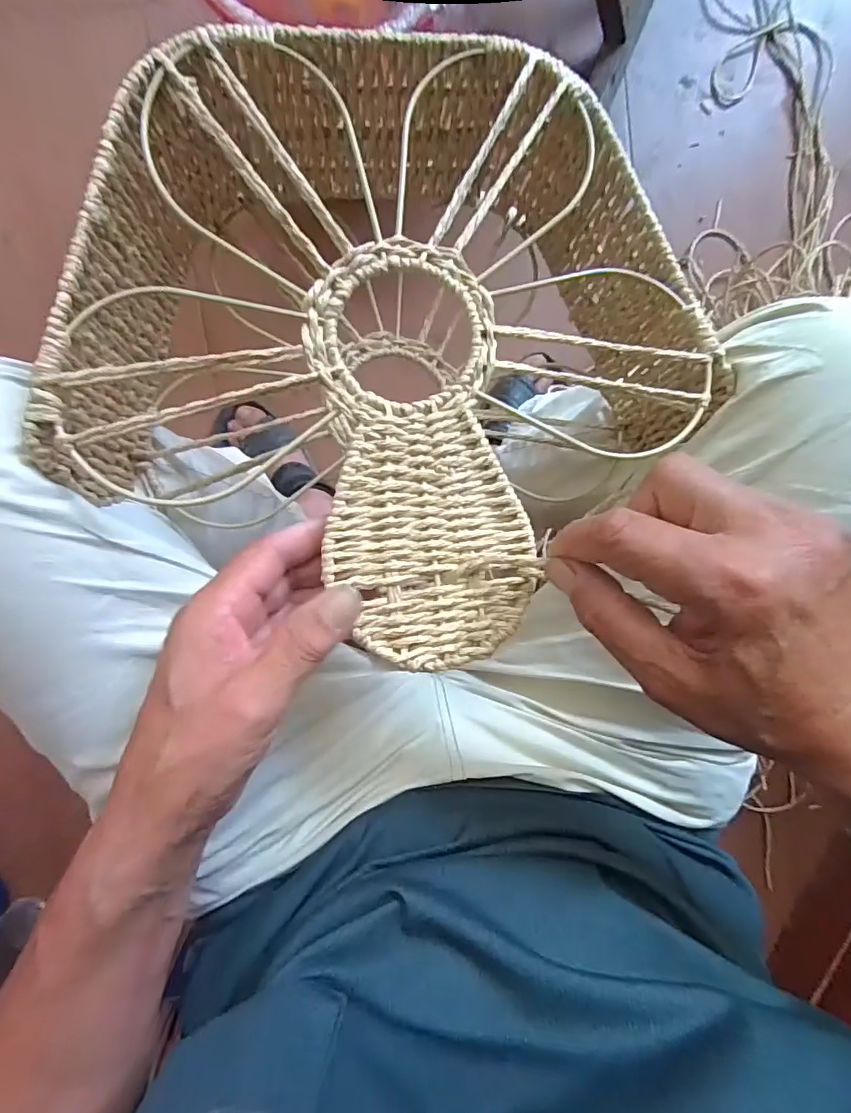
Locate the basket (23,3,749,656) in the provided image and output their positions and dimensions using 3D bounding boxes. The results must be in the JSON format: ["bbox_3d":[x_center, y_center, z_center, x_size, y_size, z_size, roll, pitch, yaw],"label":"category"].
[{"bbox_3d":[-0.008,-0.132,0.324,0.348,0.145,0.328,-1,97,-5],"label":"basket"}]

